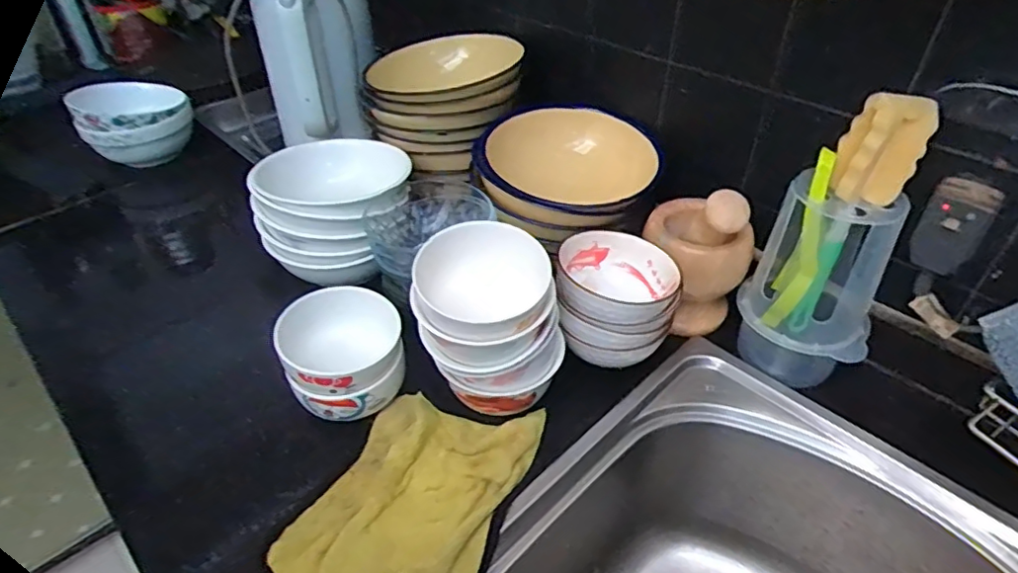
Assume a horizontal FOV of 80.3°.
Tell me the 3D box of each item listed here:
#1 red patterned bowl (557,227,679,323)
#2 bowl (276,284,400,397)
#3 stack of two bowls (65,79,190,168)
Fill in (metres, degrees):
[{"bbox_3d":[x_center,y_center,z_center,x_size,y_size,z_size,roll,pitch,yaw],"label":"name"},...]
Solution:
[{"bbox_3d":[0.099,-0.004,0.548,0.106,0.048,0.099,-1,41,1],"label":"red patterned bowl"},{"bbox_3d":[-0.144,0.052,0.534,0.104,0.057,0.106,-1,41,1],"label":"bowl"},{"bbox_3d":[-0.554,-0.245,0.894,0.152,0.104,0.158,-26,47,-26],"label":"stack of two bowls"}]

